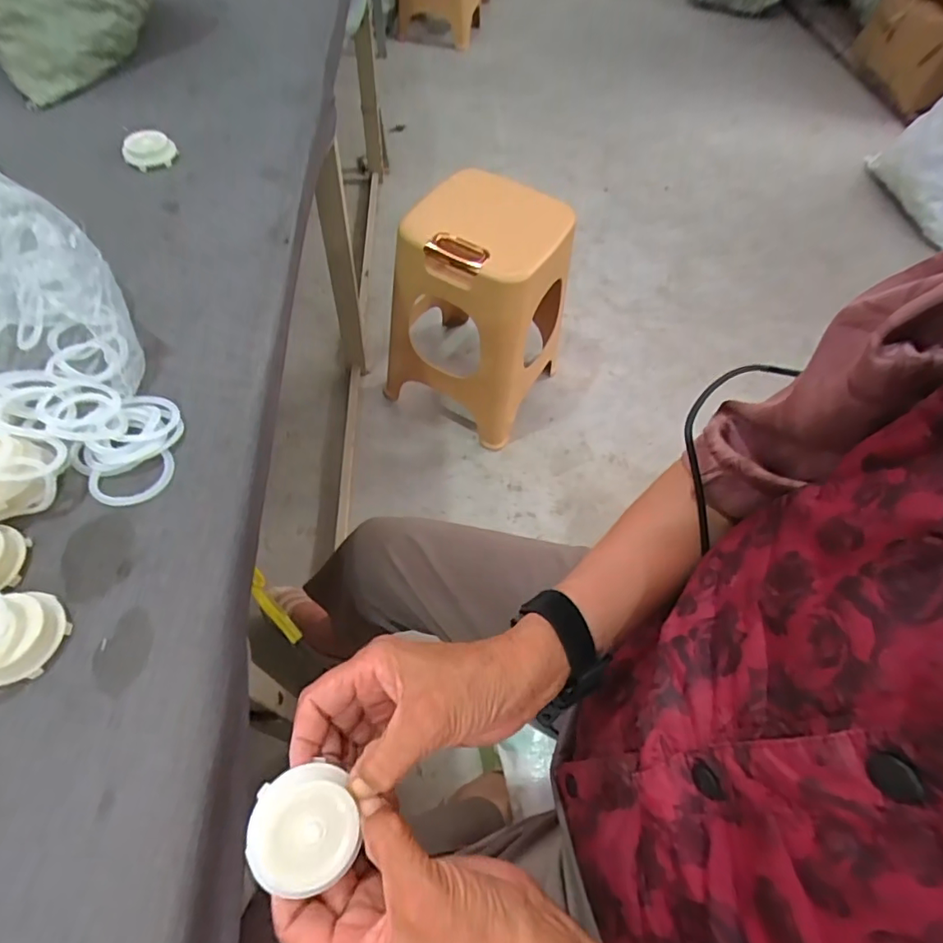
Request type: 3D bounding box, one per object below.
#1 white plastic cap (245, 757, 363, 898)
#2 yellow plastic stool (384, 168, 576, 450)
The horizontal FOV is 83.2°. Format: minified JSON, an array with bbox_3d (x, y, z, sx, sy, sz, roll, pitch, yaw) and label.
[{"bbox_3d":[-0.086,0.183,0.274,0.051,0.018,0.052,2,57,-3],"label":"white plastic cap"},{"bbox_3d":[0.017,-0.354,1.183,0.331,0.503,0.295,23,59,10],"label":"yellow plastic stool"}]

